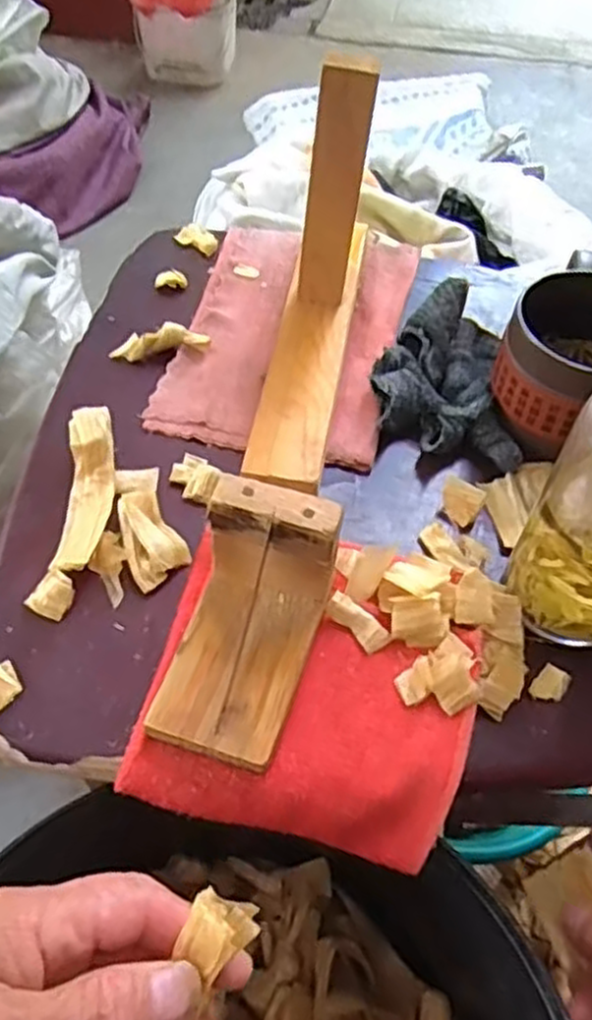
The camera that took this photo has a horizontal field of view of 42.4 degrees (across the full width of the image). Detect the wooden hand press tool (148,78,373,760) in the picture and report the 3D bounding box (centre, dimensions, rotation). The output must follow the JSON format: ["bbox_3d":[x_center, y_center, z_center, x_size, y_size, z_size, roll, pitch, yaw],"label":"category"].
[{"bbox_3d":[-0.001,-0.058,0.393,0.069,0.140,0.336,10,55,7],"label":"wooden hand press tool"}]

